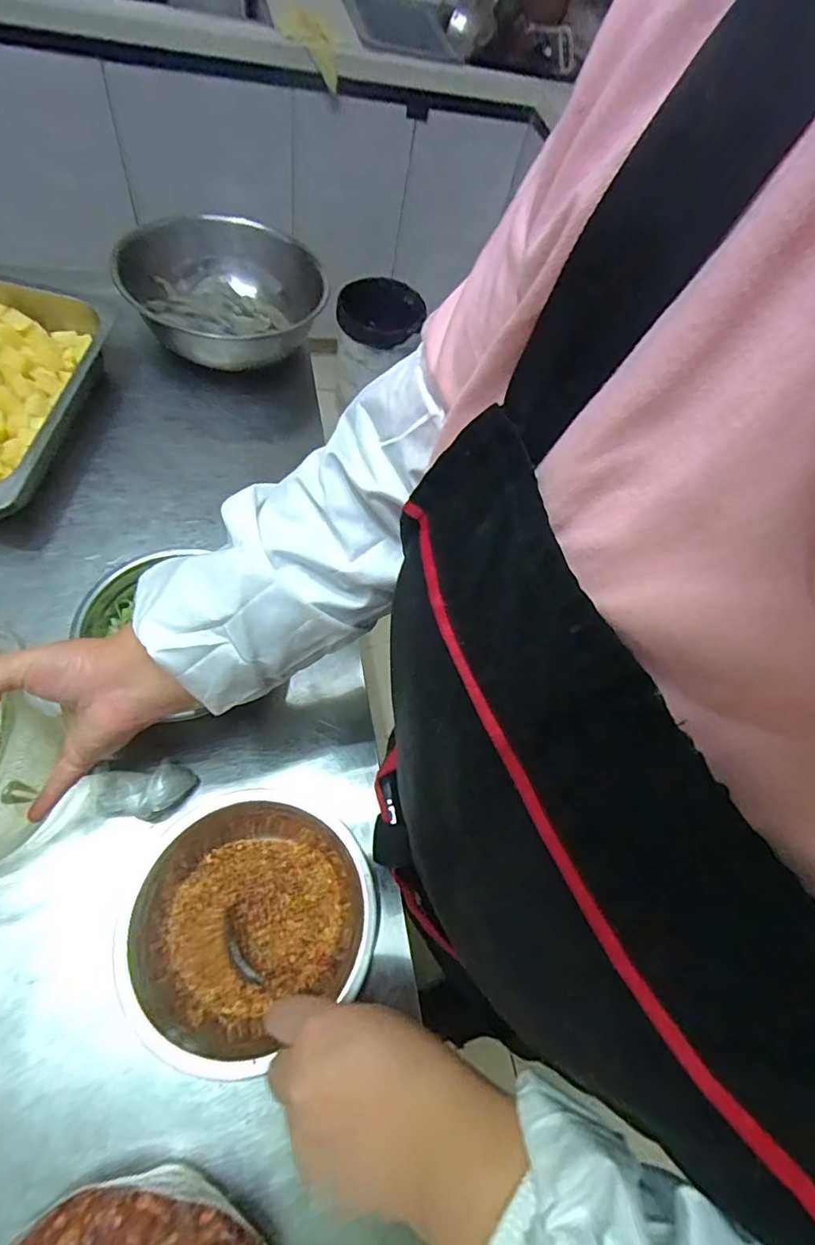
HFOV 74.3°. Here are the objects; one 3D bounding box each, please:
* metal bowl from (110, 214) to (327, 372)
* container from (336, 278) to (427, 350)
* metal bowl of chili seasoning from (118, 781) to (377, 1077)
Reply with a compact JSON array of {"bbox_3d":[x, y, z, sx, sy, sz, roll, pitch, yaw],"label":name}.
[{"bbox_3d":[-0.227,-0.417,0.700,0.235,0.096,0.235,1,66,-2],"label":"metal bowl"},{"bbox_3d":[-0.074,-0.894,1.541,0.252,0.069,0.242,-21,69,-11],"label":"container"},{"bbox_3d":[-0.125,0.217,0.396,0.188,0.076,0.162,-29,71,-14],"label":"metal bowl of chili seasoning"}]

